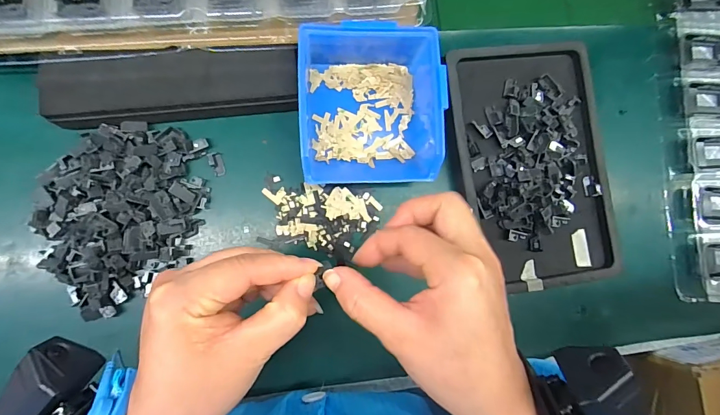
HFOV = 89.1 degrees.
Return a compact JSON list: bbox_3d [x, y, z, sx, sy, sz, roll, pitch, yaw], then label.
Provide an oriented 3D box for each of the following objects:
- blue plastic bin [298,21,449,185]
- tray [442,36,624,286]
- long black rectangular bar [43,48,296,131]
[{"bbox_3d":[0.009,-0.096,0.339,0.126,0.069,0.139,0,84,-7],"label":"blue plastic bin"},{"bbox_3d":[0.174,-0.045,0.370,0.153,0.023,0.242,-7,85,-7],"label":"tray"},{"bbox_3d":[-0.164,-0.109,0.336,0.212,0.037,0.056,-8,85,-7],"label":"long black rectangular bar"}]

